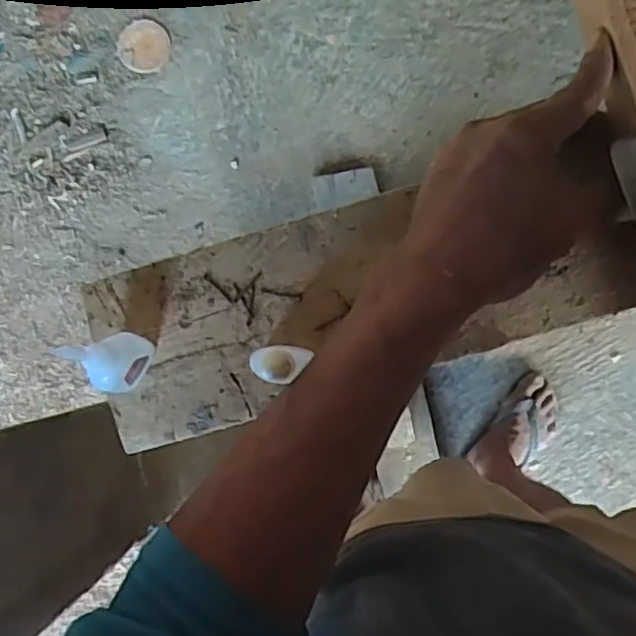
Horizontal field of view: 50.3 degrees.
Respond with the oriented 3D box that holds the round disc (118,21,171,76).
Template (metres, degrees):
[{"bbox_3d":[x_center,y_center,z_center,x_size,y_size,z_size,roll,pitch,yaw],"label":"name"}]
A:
[{"bbox_3d":[-0.328,-0.508,1.267,0.095,0.009,0.095,0,89,4],"label":"round disc"}]

